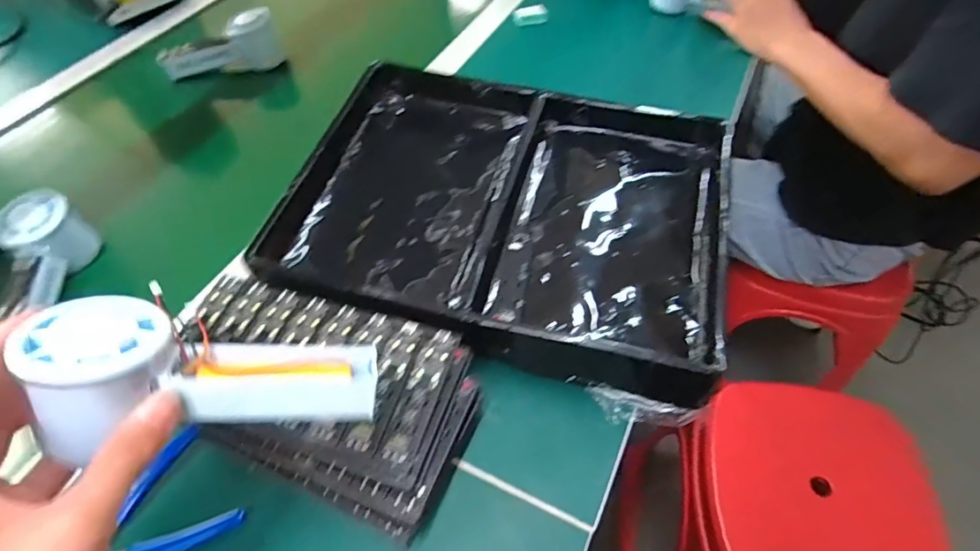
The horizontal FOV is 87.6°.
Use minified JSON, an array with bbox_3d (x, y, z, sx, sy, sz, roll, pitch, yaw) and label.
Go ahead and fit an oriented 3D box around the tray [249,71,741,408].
[{"bbox_3d":[0.023,-0.066,0.479,0.371,0.068,0.314,14,55,12],"label":"tray"}]

